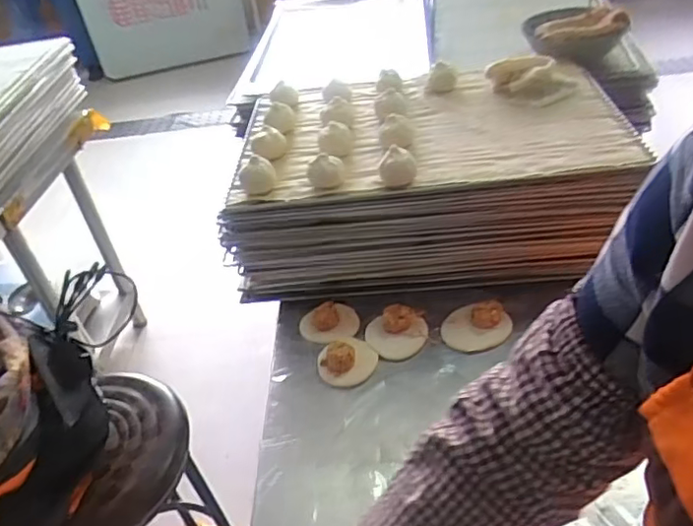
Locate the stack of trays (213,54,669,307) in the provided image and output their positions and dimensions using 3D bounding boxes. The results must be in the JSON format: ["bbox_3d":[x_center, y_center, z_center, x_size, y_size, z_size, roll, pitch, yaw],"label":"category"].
[{"bbox_3d":[0.128,-0.165,1.021,0.607,0.199,0.400,-5,38,4],"label":"stack of trays"}]

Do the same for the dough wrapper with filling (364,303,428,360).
[{"bbox_3d":[0.071,0.095,0.866,0.087,0.030,0.070,-6,38,4],"label":"dough wrapper with filling"}]

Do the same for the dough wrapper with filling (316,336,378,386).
[{"bbox_3d":[0.002,0.129,0.832,0.080,0.033,0.063,-25,40,-19],"label":"dough wrapper with filling"}]

